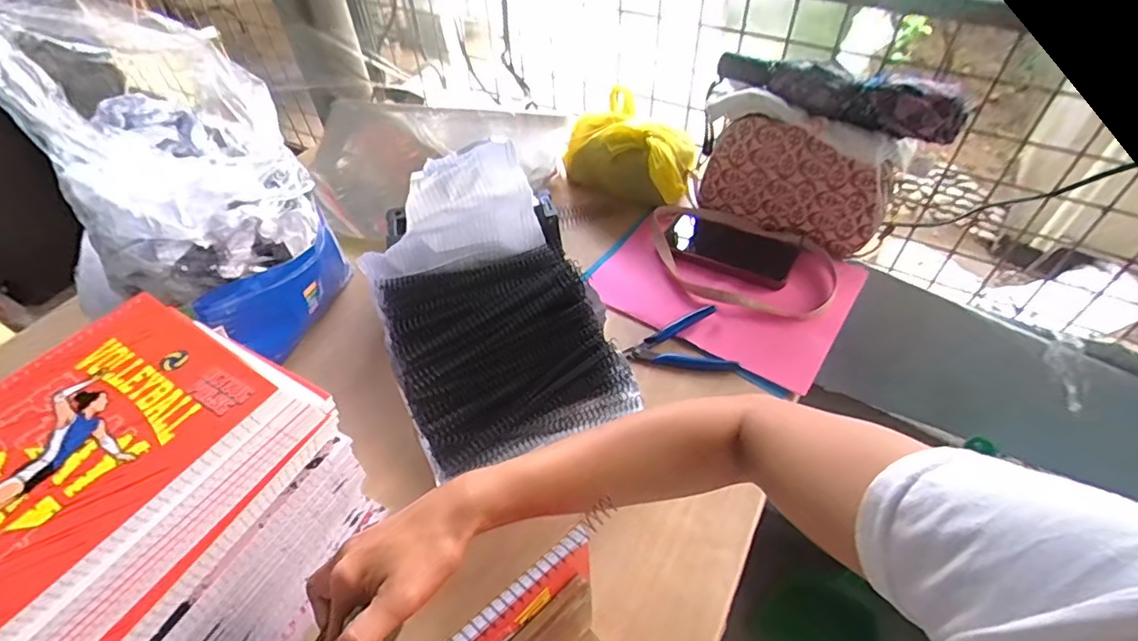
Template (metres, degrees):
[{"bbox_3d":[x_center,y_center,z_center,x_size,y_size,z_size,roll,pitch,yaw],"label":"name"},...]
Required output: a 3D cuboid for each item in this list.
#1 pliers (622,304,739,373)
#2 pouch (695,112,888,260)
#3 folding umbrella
[{"bbox_3d":[0.117,0.028,0.593,0.107,0.030,0.066,-10,49,-7],"label":"pliers"},{"bbox_3d":[0.273,-0.169,0.678,0.209,0.132,0.035,24,54,21],"label":"pouch"},{"bbox_3d":[0.298,-0.258,0.631,0.269,0.056,0.059,28,56,26],"label":"folding umbrella"}]

